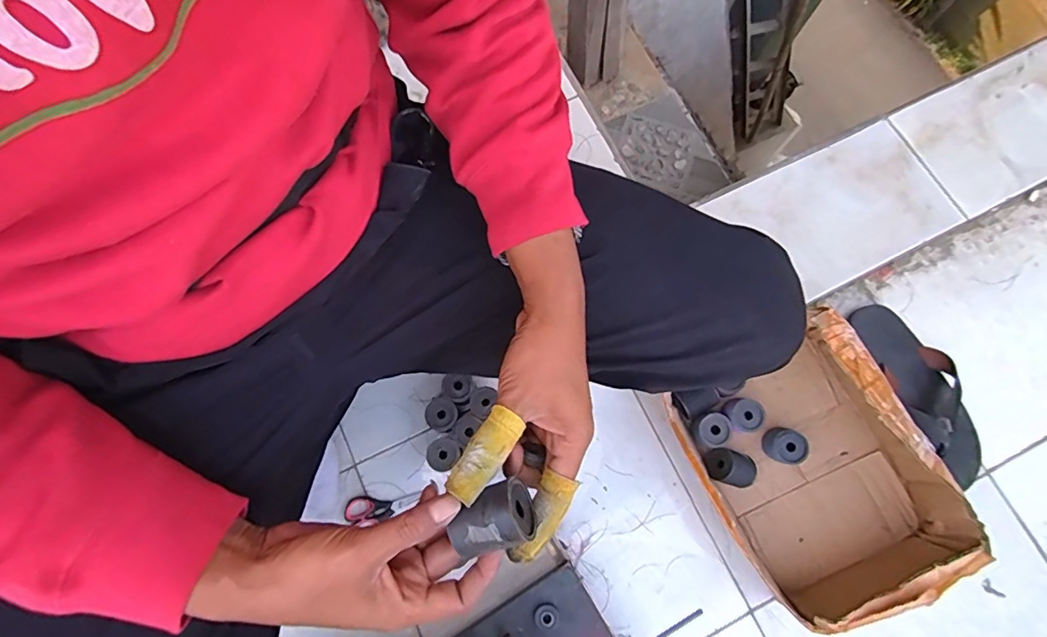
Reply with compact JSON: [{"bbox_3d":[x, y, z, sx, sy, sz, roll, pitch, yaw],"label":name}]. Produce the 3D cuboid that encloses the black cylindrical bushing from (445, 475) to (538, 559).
[{"bbox_3d":[-0.021,0.136,0.356,0.048,0.040,0.035,-27,81,11],"label":"black cylindrical bushing"}]

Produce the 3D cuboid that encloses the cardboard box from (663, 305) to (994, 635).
[{"bbox_3d":[0.356,0.188,0.654,0.260,0.150,0.326,-28,77,-8],"label":"cardboard box"}]

